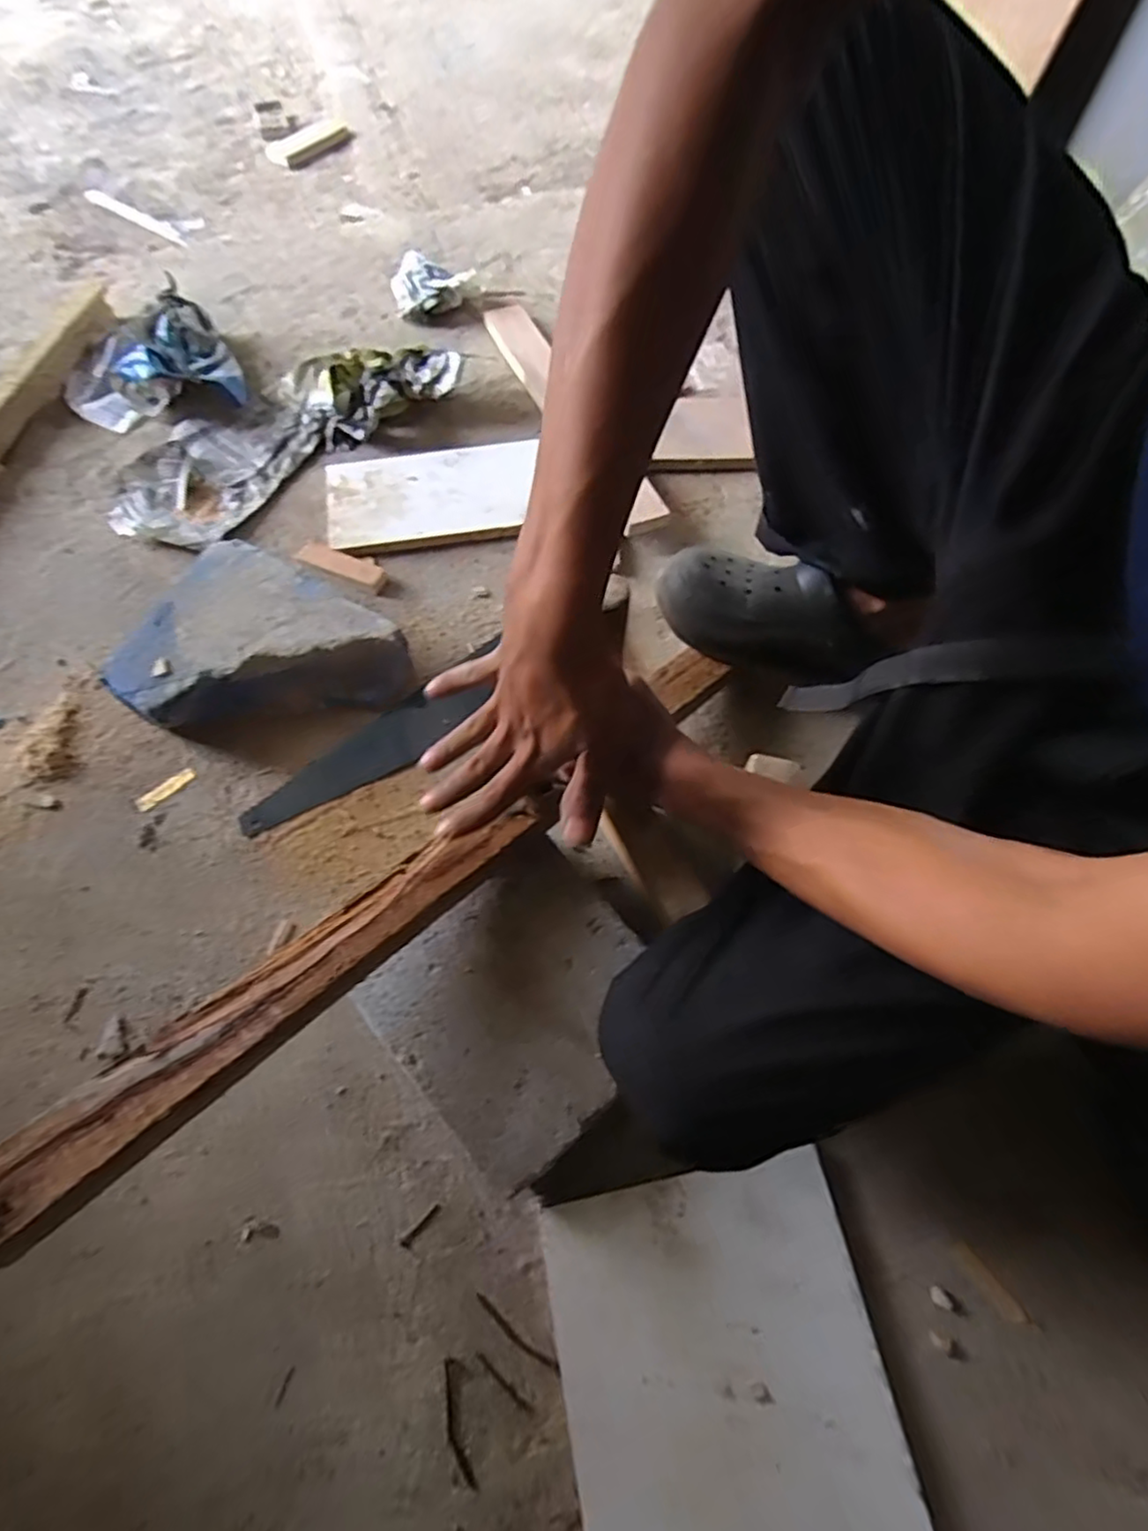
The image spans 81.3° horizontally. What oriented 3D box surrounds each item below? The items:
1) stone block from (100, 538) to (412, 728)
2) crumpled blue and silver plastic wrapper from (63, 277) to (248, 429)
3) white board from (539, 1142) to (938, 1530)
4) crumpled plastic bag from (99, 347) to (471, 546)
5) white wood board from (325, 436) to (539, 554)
[{"bbox_3d":[-0.320,-0.138,0.694,0.266,0.078,0.189,-14,67,-8],"label":"stone block"},{"bbox_3d":[-0.561,-0.527,0.875,0.218,0.070,0.182,-22,68,-12],"label":"crumpled blue and silver plastic wrapper"},{"bbox_3d":[0.120,0.494,0.428,0.221,0.021,0.405,-10,62,-4],"label":"white board"},{"bbox_3d":[-0.372,-0.422,0.838,0.439,0.065,0.199,-38,72,-17],"label":"crumpled plastic bag"},{"bbox_3d":[-0.169,-0.330,0.820,0.253,0.024,0.142,-12,66,-7],"label":"white wood board"}]

